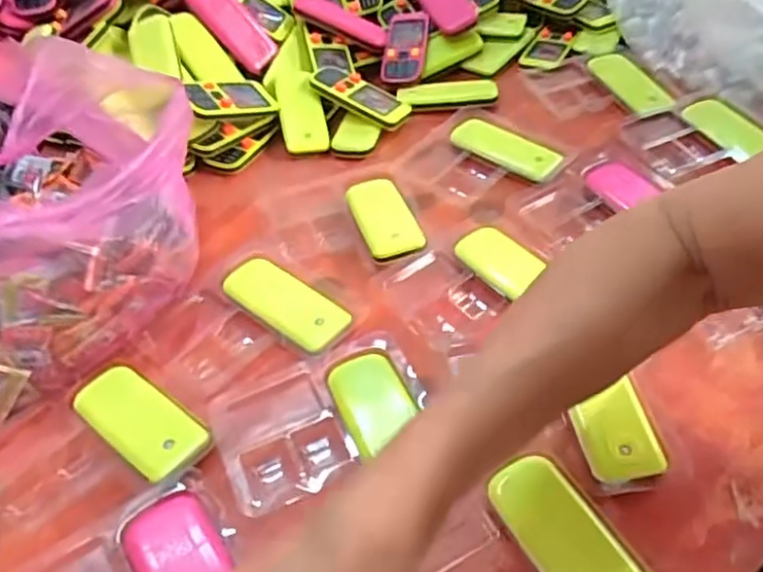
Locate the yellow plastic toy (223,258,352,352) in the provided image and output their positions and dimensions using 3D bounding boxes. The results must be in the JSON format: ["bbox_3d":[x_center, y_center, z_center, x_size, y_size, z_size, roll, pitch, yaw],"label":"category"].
[{"bbox_3d":[-0.072,0.012,0.486,0.103,0.009,0.046,29,56,29],"label":"yellow plastic toy"}]

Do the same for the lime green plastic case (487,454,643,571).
[{"bbox_3d":[0.100,0.138,0.343,0.041,0.016,0.102,-26,49,-18],"label":"lime green plastic case"}]

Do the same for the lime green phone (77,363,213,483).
[{"bbox_3d":[-0.157,0.084,0.421,0.106,0.007,0.045,28,55,29],"label":"lime green phone"}]

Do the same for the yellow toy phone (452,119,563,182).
[{"bbox_3d":[0.114,-0.129,0.603,0.101,0.010,0.046,32,57,31],"label":"yellow toy phone"}]

